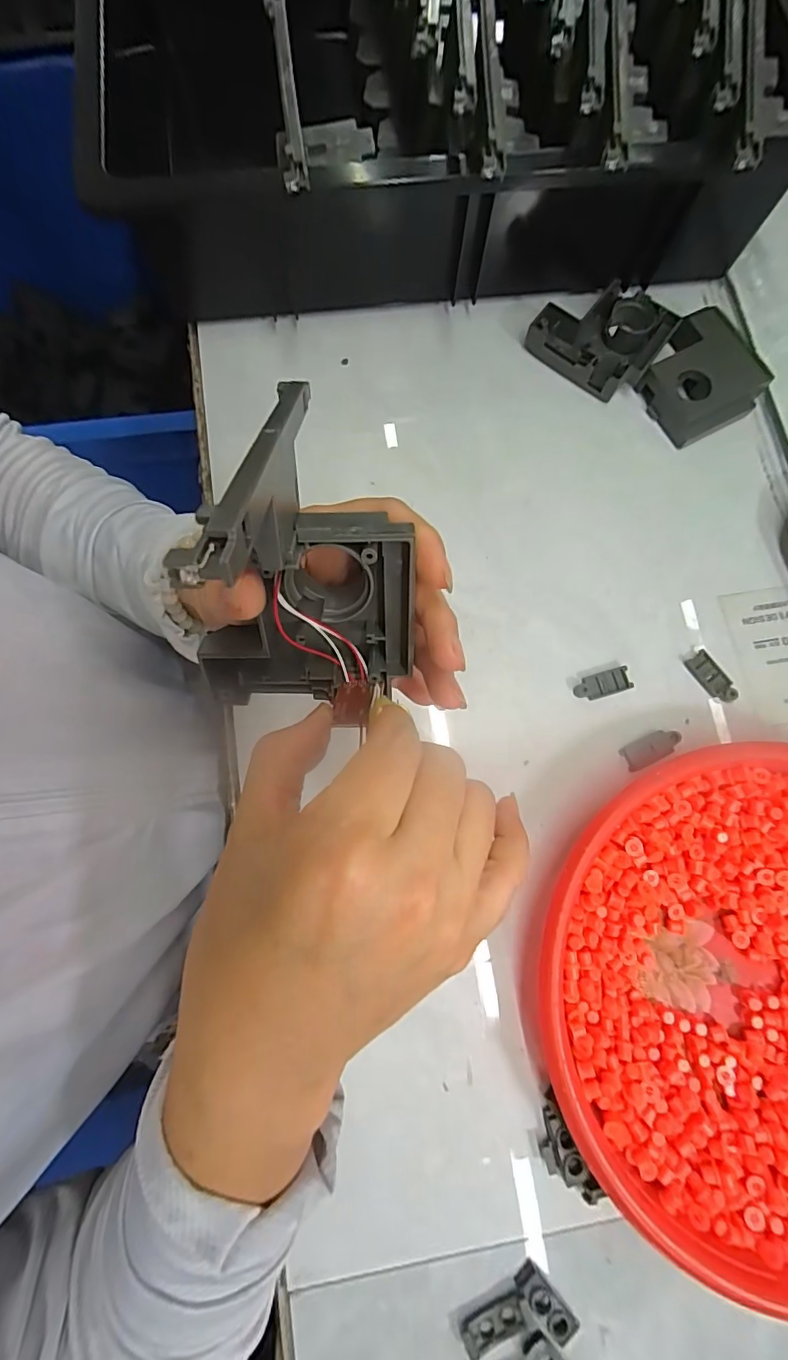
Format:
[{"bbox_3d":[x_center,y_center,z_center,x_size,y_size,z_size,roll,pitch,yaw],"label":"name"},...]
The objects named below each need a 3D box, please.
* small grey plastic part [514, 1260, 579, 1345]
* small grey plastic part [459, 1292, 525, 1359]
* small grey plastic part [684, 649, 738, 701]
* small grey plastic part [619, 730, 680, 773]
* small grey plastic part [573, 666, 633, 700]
[{"bbox_3d":[0.074,0.307,0.243,0.016,0.005,0.034,-37,80,-7],"label":"small grey plastic part"},{"bbox_3d":[0.048,0.314,0.241,0.032,0.004,0.016,-20,78,-4],"label":"small grey plastic part"},{"bbox_3d":[0.200,-0.002,0.311,0.018,0.004,0.035,-34,79,-7],"label":"small grey plastic part"},{"bbox_3d":[0.156,0.042,0.301,0.035,0.006,0.016,-26,79,-6],"label":"small grey plastic part"},{"bbox_3d":[0.130,0.003,0.310,0.035,0.004,0.015,-16,78,-3],"label":"small grey plastic part"}]

